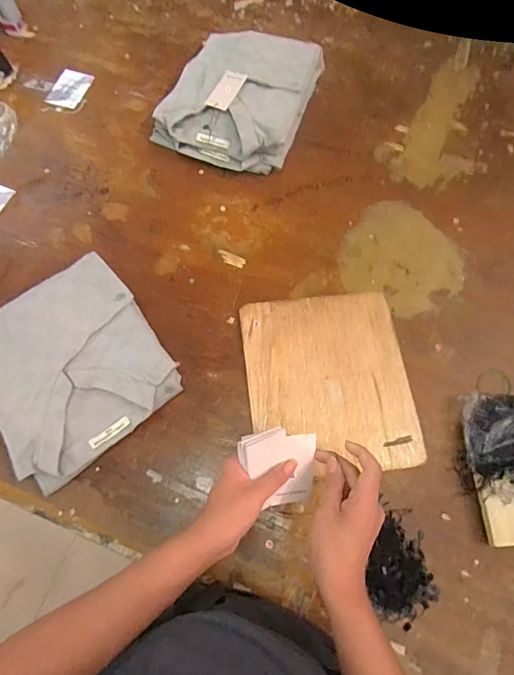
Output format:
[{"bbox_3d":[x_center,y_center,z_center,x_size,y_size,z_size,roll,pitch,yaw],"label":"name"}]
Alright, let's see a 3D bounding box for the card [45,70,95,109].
[{"bbox_3d":[-0.403,-0.537,0.871,0.072,0.009,0.094,21,77,1],"label":"card"}]

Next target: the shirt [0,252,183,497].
[{"bbox_3d":[-0.287,0.045,0.628,0.262,0.055,0.282,-35,73,-11],"label":"shirt"}]

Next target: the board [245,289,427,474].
[{"bbox_3d":[0.112,0.064,0.641,0.249,0.010,0.277,-7,70,-1],"label":"board"}]

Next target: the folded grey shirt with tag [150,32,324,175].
[{"bbox_3d":[-0.034,-0.466,0.789,0.266,0.098,0.279,26,73,10],"label":"folded grey shirt with tag"}]

